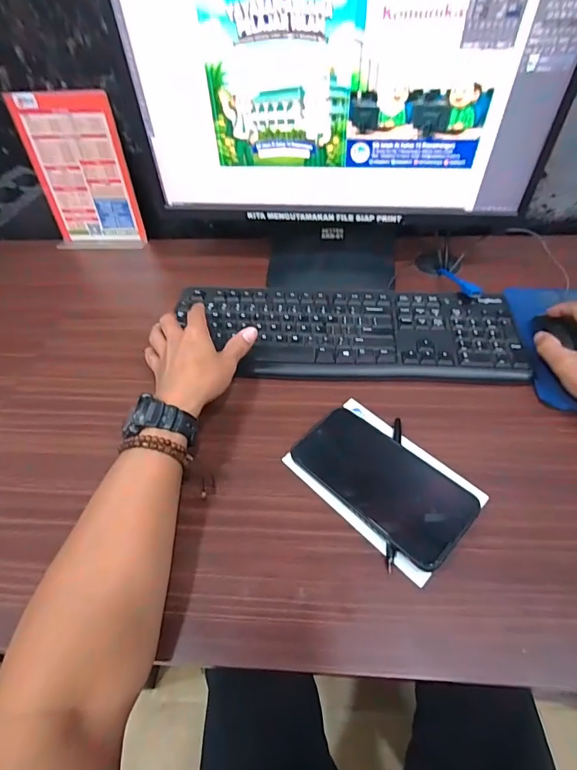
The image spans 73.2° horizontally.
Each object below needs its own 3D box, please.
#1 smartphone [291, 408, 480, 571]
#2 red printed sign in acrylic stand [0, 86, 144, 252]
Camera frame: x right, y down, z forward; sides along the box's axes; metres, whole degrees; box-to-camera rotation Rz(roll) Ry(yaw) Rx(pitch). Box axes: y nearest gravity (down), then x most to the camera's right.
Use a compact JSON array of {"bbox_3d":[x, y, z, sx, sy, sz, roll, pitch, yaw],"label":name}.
[{"bbox_3d":[0.085,0.086,0.361,0.076,0.010,0.162,-45,59,-12],"label":"smartphone"},{"bbox_3d":[-0.326,-0.325,0.615,0.150,0.206,0.062,-3,51,2],"label":"red printed sign in acrylic stand"}]

